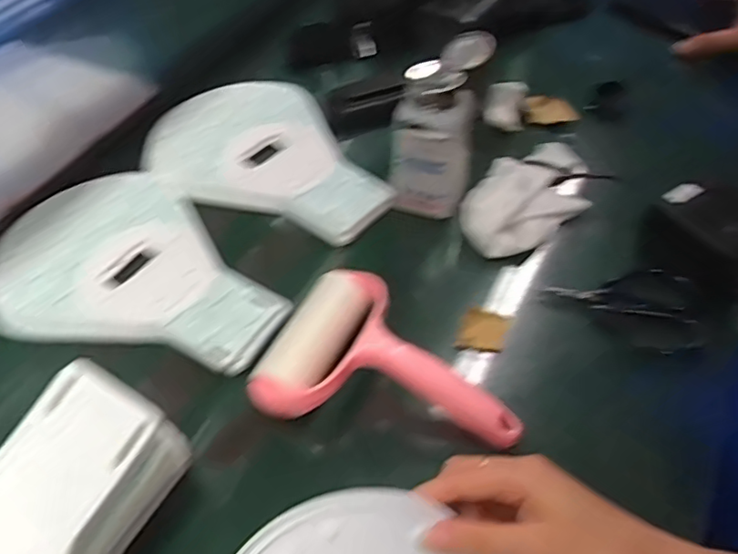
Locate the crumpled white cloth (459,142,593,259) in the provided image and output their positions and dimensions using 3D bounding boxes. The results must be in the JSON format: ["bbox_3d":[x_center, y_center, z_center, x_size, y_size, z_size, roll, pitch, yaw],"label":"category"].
[{"bbox_3d":[0.134,-0.075,0.540,0.133,0.023,0.091,-34,58,-23],"label":"crumpled white cloth"}]

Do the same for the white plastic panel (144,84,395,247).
[{"bbox_3d":[-0.087,-0.120,0.591,0.254,0.012,0.158,27,57,22],"label":"white plastic panel"}]

